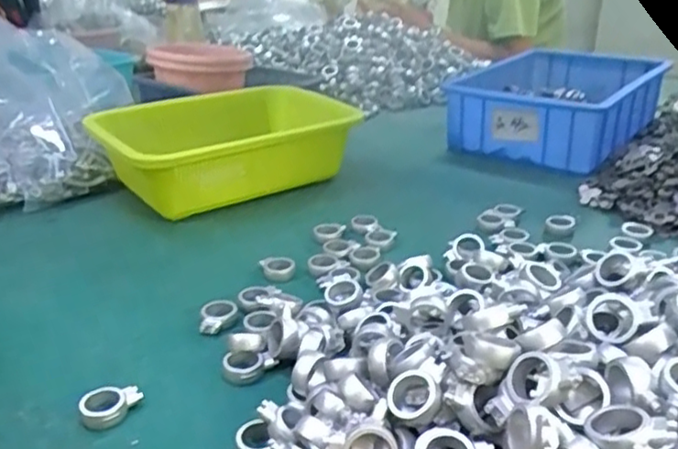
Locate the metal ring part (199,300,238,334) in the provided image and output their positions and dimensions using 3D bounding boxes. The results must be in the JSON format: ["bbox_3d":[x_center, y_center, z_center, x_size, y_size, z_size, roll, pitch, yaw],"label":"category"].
[{"bbox_3d":[-0.085,0.065,0.447,0.023,0.011,0.030,0,25,6],"label":"metal ring part"}]

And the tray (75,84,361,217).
[{"bbox_3d":[-0.133,-0.086,0.696,0.254,0.080,0.189,-20,30,-33],"label":"tray"}]

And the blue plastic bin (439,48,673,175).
[{"bbox_3d":[0.289,-0.163,0.831,0.202,0.076,0.280,18,32,37],"label":"blue plastic bin"}]

